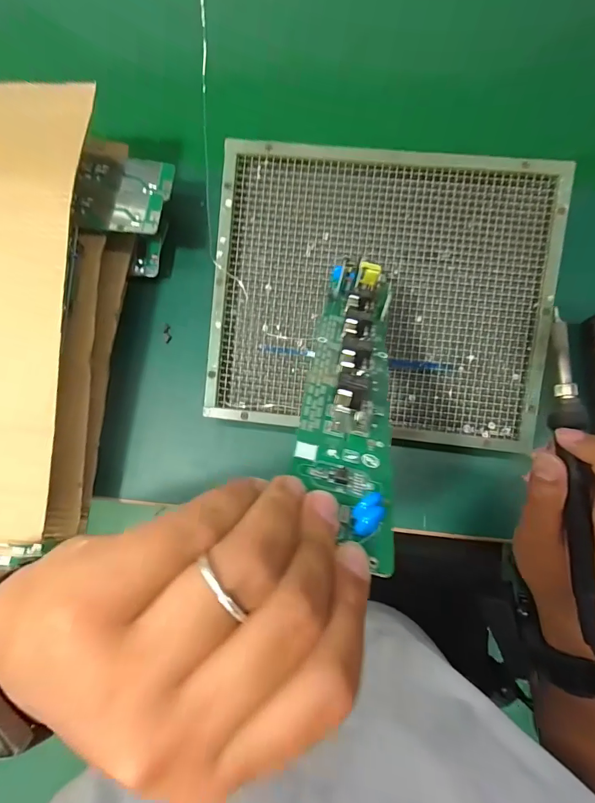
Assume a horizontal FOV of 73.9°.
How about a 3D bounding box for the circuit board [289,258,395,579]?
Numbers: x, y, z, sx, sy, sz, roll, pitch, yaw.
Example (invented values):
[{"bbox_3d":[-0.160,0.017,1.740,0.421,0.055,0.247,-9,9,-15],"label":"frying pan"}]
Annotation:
[{"bbox_3d":[0.032,-0.023,0.235,0.048,0.023,0.238,6,45,3],"label":"circuit board"}]

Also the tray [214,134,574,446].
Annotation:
[{"bbox_3d":[0.074,-0.094,0.357,0.297,0.010,0.248,6,95,4],"label":"tray"}]

